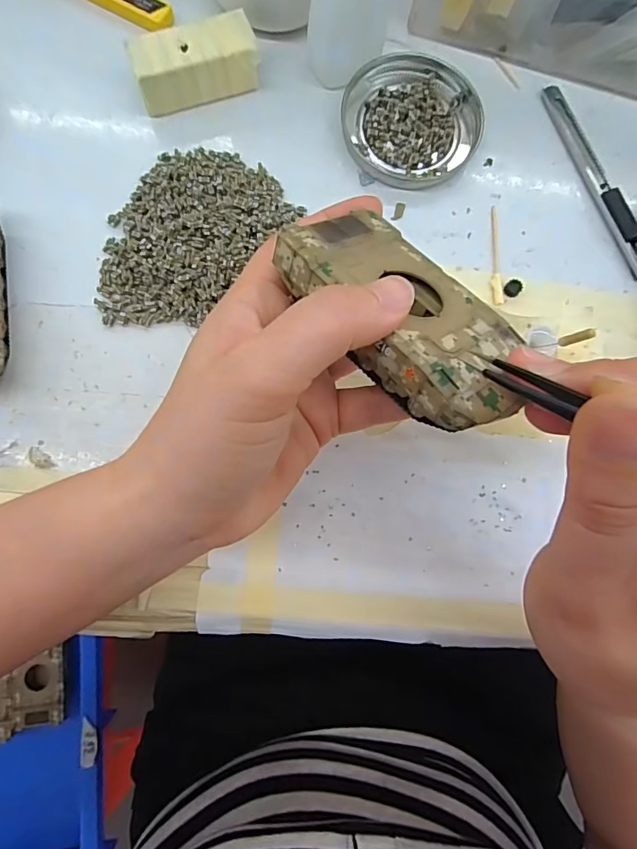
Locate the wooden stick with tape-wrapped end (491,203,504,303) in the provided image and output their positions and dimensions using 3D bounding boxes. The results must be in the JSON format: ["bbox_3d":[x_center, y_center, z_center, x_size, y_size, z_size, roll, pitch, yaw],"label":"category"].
[{"bbox_3d":[0.100,-0.097,0.256,0.006,0.004,0.059,1,82,-3],"label":"wooden stick with tape-wrapped end"}]

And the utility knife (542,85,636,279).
[{"bbox_3d":[0.162,-0.143,0.263,0.015,0.008,0.126,-23,84,-6],"label":"utility knife"}]

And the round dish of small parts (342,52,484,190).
[{"bbox_3d":[0.054,-0.177,0.261,0.077,0.008,0.079,0,82,-3],"label":"round dish of small parts"}]

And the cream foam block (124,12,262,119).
[{"bbox_3d":[-0.066,-0.195,0.245,0.064,0.023,0.026,-23,84,-6],"label":"cream foam block"}]

